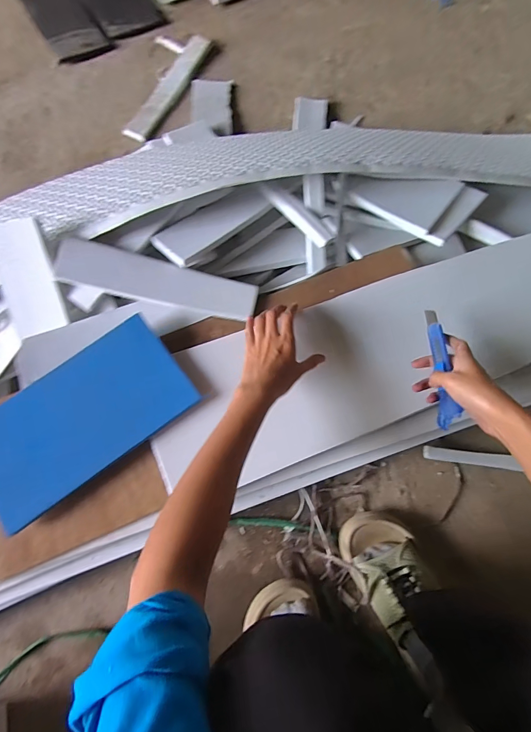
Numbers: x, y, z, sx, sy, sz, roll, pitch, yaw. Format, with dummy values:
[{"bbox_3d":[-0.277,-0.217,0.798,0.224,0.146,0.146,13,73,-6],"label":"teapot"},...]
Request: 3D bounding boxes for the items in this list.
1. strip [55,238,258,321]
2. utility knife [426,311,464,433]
[{"bbox_3d":[-0.156,-0.126,0.549,0.283,0.011,0.063,13,86,-6],"label":"strip"},{"bbox_3d":[0.221,0.000,0.465,0.019,0.023,0.152,-2,76,0],"label":"utility knife"}]

